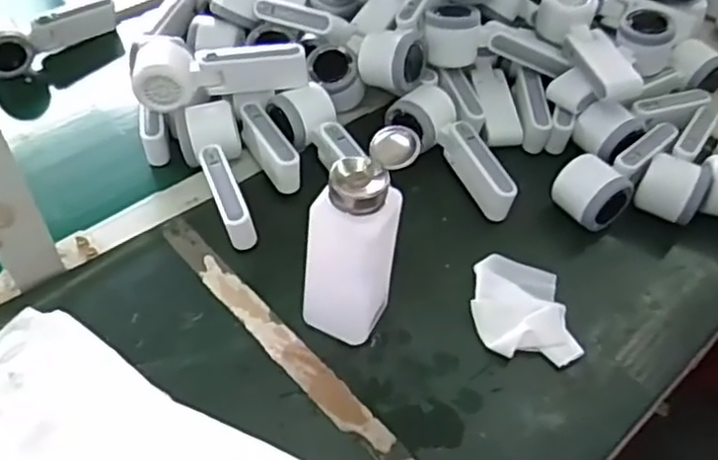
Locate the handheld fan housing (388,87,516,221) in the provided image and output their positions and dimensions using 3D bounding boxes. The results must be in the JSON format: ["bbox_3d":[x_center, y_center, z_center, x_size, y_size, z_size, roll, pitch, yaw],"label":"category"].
[{"bbox_3d":[0.087,-0.075,0.677,0.066,0.046,0.164,-18,53,-18],"label":"handheld fan housing"}]

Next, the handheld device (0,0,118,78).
[{"bbox_3d":[-0.354,-0.223,0.775,0.164,0.049,0.057,-24,55,-23],"label":"handheld device"}]

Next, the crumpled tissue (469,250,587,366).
[{"bbox_3d":[0.142,0.063,0.583,0.084,0.023,0.101,6,49,1],"label":"crumpled tissue"}]

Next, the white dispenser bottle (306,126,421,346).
[{"bbox_3d":[-0.004,0.011,0.511,0.061,0.176,0.069,17,50,10],"label":"white dispenser bottle"}]

